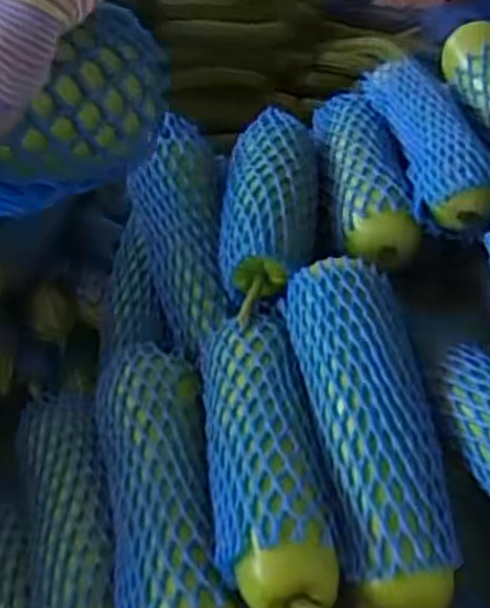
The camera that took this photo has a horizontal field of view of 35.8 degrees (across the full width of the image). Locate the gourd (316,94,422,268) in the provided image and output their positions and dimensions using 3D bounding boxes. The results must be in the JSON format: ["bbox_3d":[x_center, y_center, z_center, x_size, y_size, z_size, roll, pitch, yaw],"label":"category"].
[{"bbox_3d":[0.101,-0.120,0.687,0.061,0.062,0.199,-5,38,-6],"label":"gourd"}]

